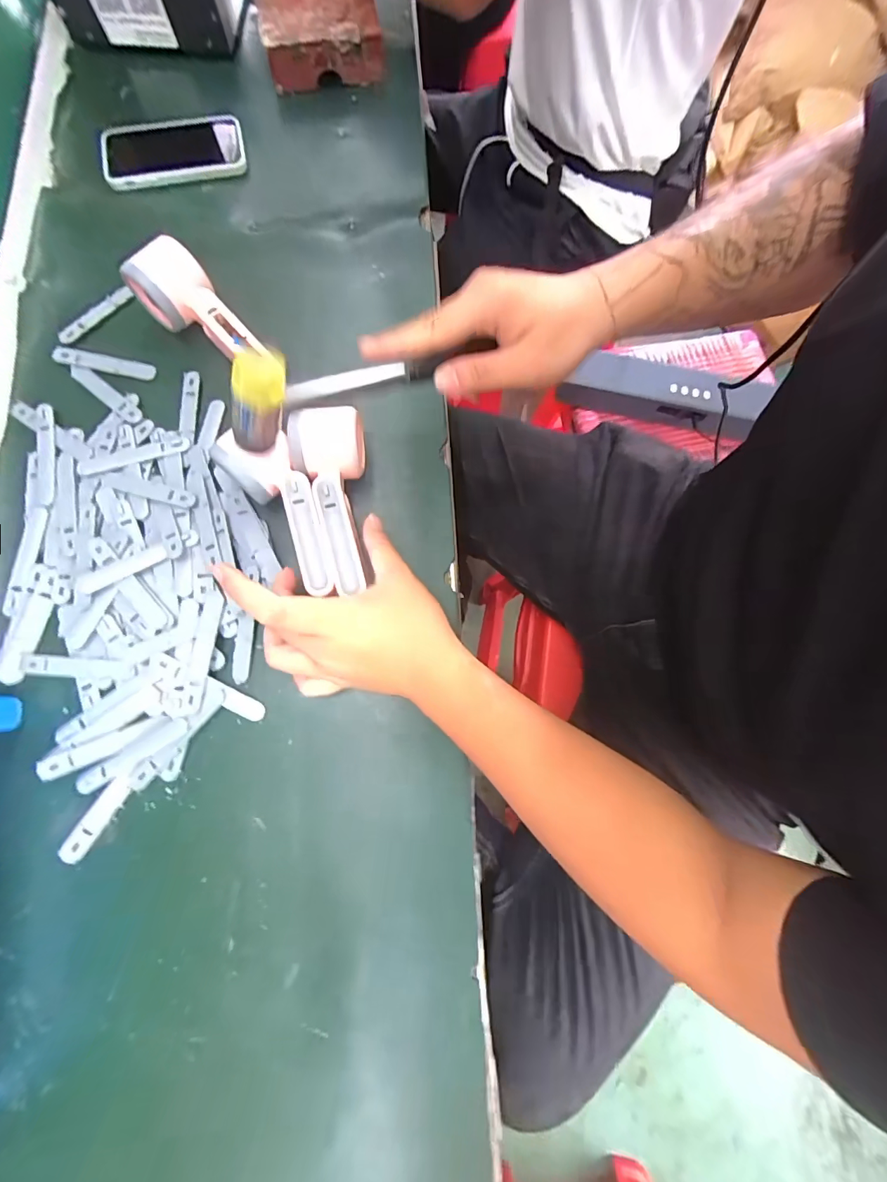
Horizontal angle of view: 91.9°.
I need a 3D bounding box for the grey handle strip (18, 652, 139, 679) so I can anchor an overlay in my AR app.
[{"bbox_3d":[-0.294,0.060,0.344,0.096,0.006,0.016,3,78,1],"label":"grey handle strip"}]

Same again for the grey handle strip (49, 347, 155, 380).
[{"bbox_3d":[-0.323,-0.217,0.409,0.097,0.004,0.017,11,84,-1],"label":"grey handle strip"}]

